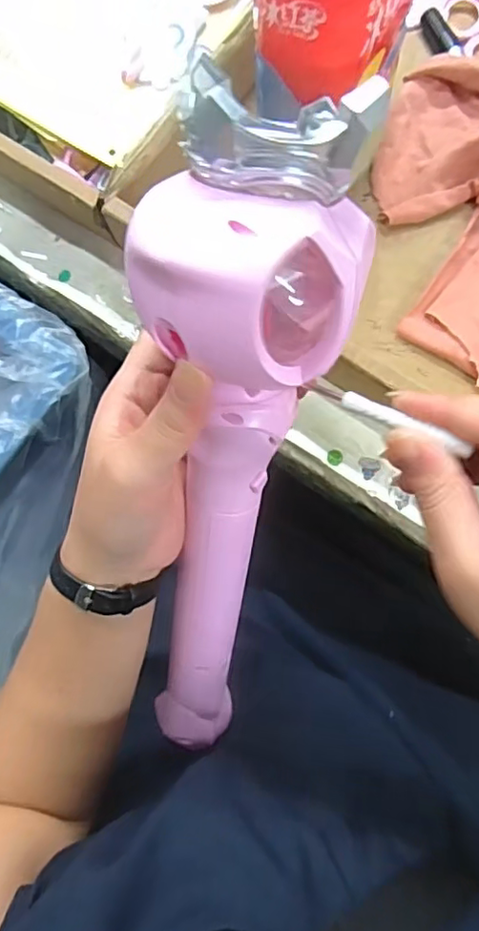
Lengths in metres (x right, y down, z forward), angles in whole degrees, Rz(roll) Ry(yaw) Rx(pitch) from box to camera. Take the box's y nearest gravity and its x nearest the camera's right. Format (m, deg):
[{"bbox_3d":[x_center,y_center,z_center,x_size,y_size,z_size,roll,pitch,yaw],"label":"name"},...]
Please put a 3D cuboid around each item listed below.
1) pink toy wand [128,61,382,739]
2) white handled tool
[{"bbox_3d":[-0.008,0.021,0.283,0.076,0.342,0.054,13,40,7],"label":"pink toy wand"},{"bbox_3d":[0.055,-0.020,0.229,0.067,0.005,0.007,28,84,28],"label":"white handled tool"}]

